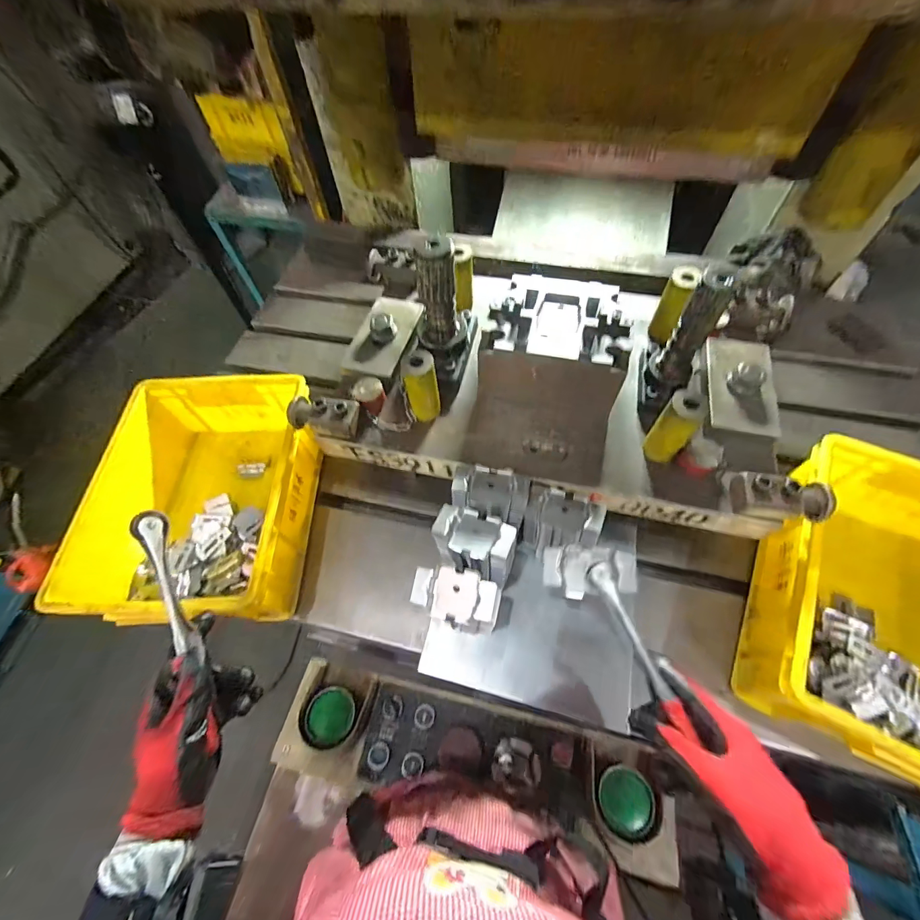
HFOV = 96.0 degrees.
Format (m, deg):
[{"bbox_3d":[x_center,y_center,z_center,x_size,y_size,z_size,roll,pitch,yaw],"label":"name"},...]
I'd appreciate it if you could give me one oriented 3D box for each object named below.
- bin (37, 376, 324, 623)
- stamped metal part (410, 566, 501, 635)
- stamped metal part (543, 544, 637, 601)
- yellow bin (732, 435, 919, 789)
[{"bbox_3d":[-0.354,0.057,0.598,0.258,0.132,0.340,-2,60,3],"label":"bin"},{"bbox_3d":[-0.006,0.149,0.446,0.091,0.030,0.059,11,78,4],"label":"stamped metal part"},{"bbox_3d":[0.133,0.113,0.427,0.088,0.019,0.054,6,61,7],"label":"stamped metal part"},{"bbox_3d":[0.512,0.181,0.492,0.271,0.146,0.351,21,64,15],"label":"yellow bin"}]

